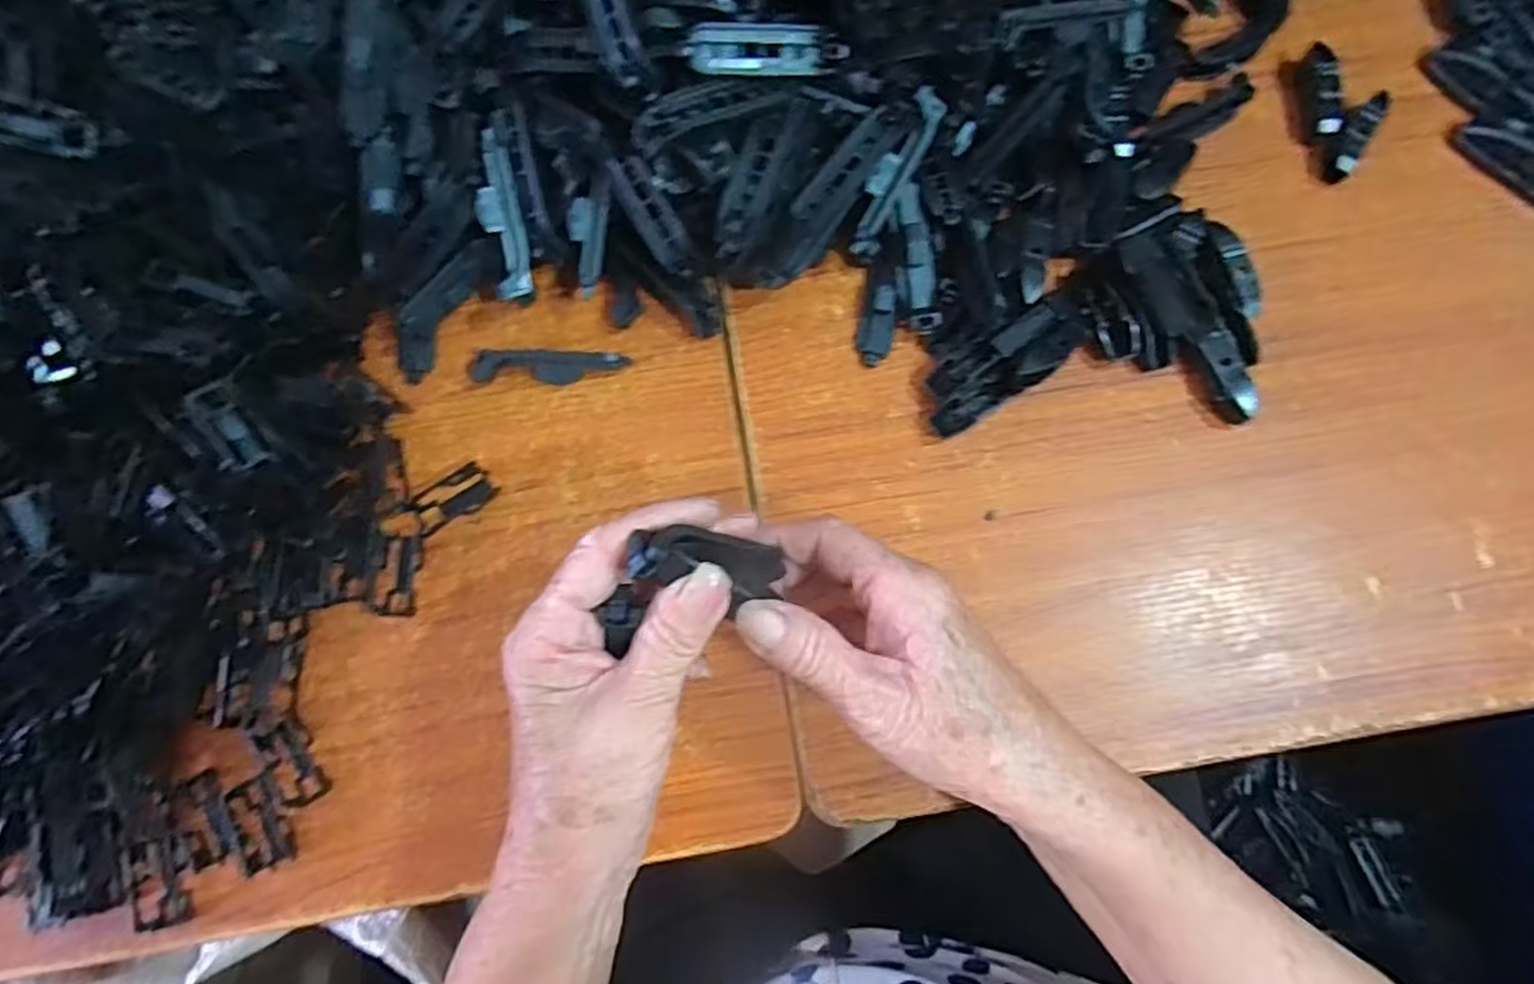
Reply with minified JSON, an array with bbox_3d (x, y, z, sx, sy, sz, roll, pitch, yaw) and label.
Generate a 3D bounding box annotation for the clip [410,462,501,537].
[{"bbox_3d":[-0.151,0.003,0.364,0.040,0.004,0.022,-33,81,-6],"label":"clip"}]

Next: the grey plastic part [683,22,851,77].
[{"bbox_3d":[0.001,-0.187,0.321,0.068,0.013,0.017,-8,79,-16],"label":"grey plastic part"}]

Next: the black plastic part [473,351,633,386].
[{"bbox_3d":[-0.107,-0.061,0.374,0.077,0.011,0.015,1,79,1],"label":"black plastic part"}]

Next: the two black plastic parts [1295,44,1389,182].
[{"bbox_3d":[0.301,-0.198,0.394,0.032,0.015,0.072,-5,79,-1],"label":"two black plastic parts"}]

